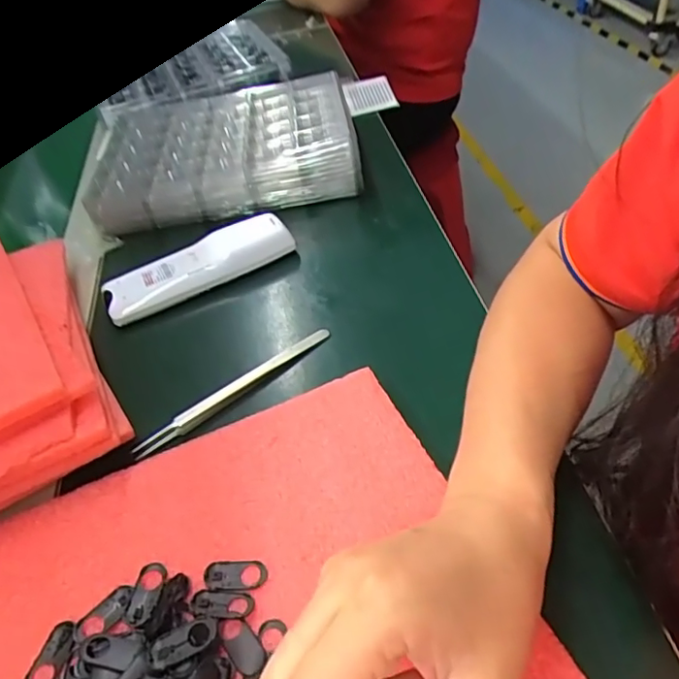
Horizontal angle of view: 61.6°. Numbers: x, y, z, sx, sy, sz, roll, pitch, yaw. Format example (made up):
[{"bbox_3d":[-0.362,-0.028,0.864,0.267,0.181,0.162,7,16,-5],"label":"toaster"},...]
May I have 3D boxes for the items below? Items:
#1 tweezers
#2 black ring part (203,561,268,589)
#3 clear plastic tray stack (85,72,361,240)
[{"bbox_3d":[-0.068,0.031,0.383,0.153,0.004,0.010,-35,50,-23],"label":"tweezers"},{"bbox_3d":[-0.053,0.118,0.288,0.032,0.004,0.014,-4,45,6],"label":"black ring part"},{"bbox_3d":[-0.125,-0.211,0.595,0.262,0.053,0.233,-11,45,-1],"label":"clear plastic tray stack"}]

